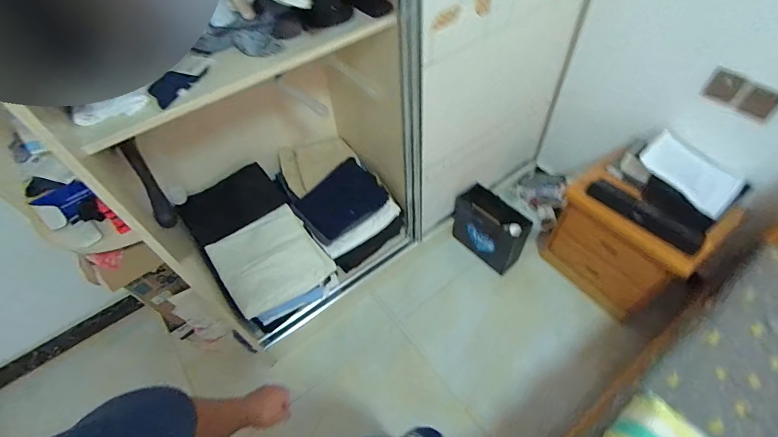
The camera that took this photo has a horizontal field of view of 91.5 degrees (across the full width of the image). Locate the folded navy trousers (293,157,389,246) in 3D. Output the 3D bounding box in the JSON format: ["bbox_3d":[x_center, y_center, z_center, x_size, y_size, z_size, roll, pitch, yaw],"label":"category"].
[{"bbox_3d":[-0.214,-0.080,1.602,0.351,0.034,0.305,-43,68,-5],"label":"folded navy trousers"}]

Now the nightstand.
[{"bbox_3d":[0.929,0.070,1.525,0.332,0.462,0.490,-35,58,-19],"label":"nightstand"}]

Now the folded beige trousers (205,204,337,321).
[{"bbox_3d":[-0.452,0.153,1.444,0.361,0.054,0.347,-34,72,-17],"label":"folded beige trousers"}]

